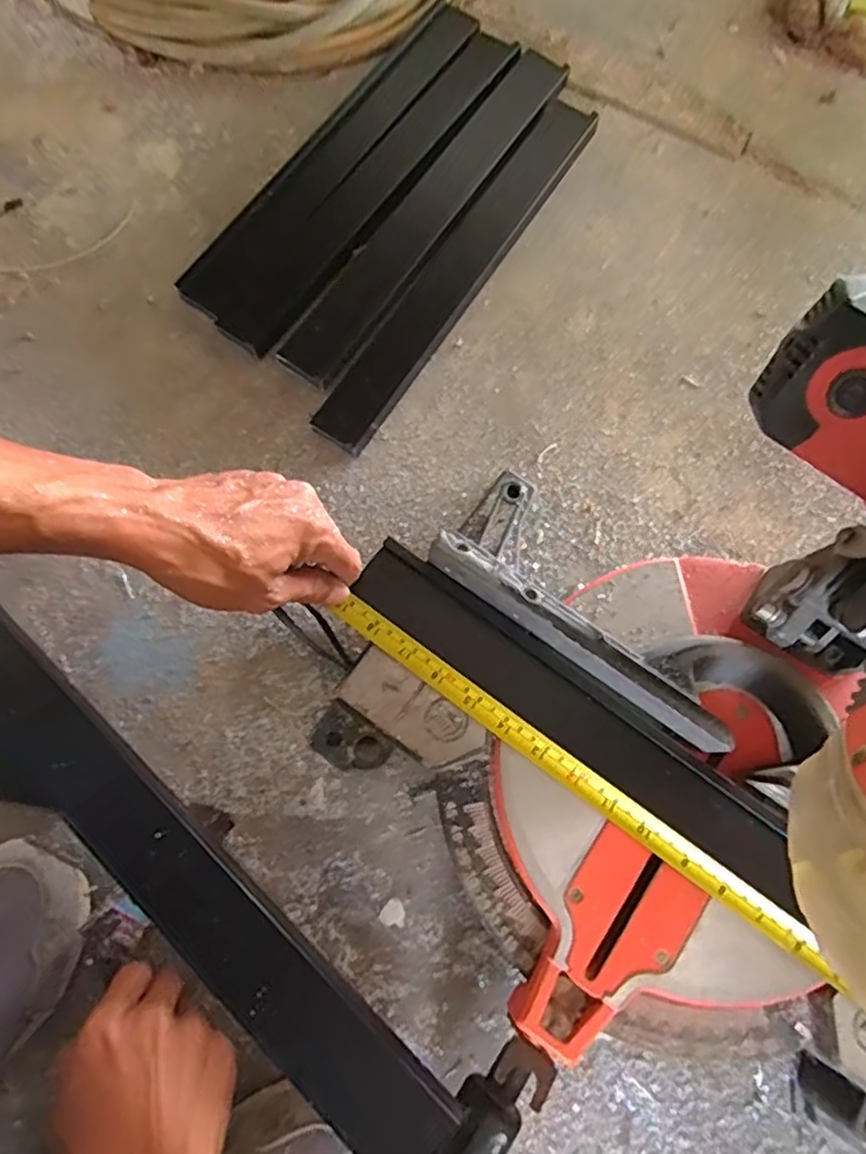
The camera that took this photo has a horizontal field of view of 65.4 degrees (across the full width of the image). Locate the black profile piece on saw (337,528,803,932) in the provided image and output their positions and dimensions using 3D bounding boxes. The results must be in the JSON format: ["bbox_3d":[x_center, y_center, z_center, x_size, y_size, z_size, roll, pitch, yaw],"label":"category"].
[{"bbox_3d":[0.085,0.083,0.415,0.306,0.021,0.047,36,79,7],"label":"black profile piece on saw"}]

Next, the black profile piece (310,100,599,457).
[{"bbox_3d":[0.025,-0.263,0.569,0.046,0.024,0.378,34,79,7],"label":"black profile piece"}]

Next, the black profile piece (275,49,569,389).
[{"bbox_3d":[-0.002,-0.317,0.588,0.051,0.019,0.377,34,79,7],"label":"black profile piece"}]

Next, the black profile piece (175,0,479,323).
[{"bbox_3d":[-0.088,-0.378,0.605,0.051,0.015,0.377,35,79,7],"label":"black profile piece"}]

